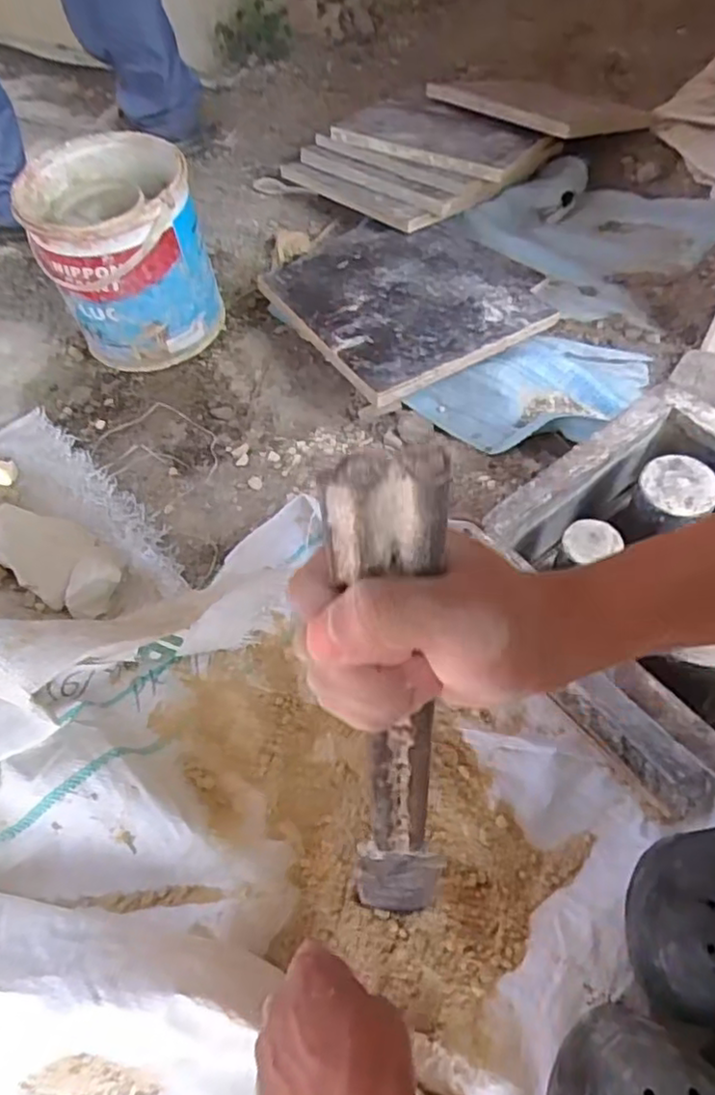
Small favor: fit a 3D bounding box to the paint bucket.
[{"bbox_3d":[-0.260,-0.326,0.770,0.166,0.192,0.162,-3,54,4],"label":"paint bucket"}]

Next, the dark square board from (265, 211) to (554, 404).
[{"bbox_3d":[0.058,-0.307,0.796,0.283,0.016,0.282,-30,62,-20],"label":"dark square board"}]

